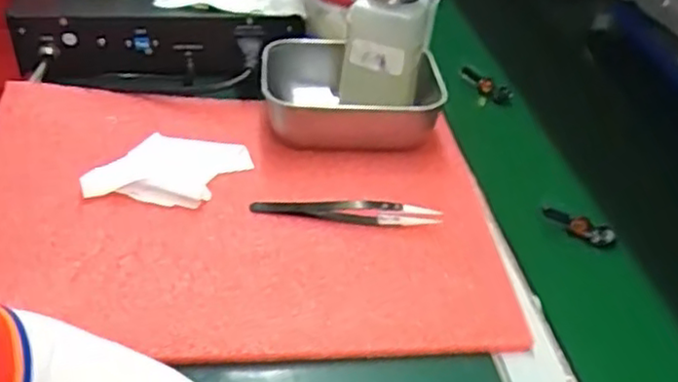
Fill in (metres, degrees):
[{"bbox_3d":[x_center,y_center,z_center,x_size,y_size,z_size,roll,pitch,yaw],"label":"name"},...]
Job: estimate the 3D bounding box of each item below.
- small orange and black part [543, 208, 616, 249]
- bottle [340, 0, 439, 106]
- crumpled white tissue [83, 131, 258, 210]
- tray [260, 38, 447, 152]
[{"bbox_3d":[0.167,0.025,0.485,0.050,0.016,0.008,21,42,19],"label":"small orange and black part"},{"bbox_3d":[0.032,-0.106,0.517,0.055,0.122,0.047,19,40,16],"label":"bottle"},{"bbox_3d":[-0.115,-0.015,0.482,0.070,0.014,0.094,21,42,19],"label":"crumpled white tissue"},{"bbox_3d":[0.010,-0.078,0.539,0.139,0.046,0.104,1,39,-4],"label":"tray"}]

